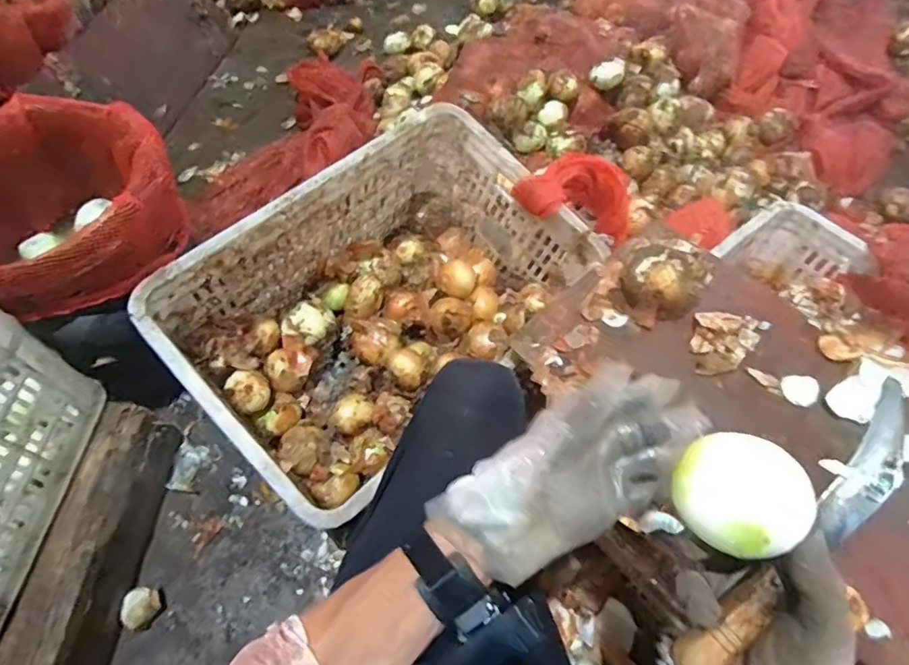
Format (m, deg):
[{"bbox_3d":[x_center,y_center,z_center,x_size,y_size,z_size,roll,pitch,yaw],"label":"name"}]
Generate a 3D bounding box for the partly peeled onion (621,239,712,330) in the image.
[{"bbox_3d":[0.248,-0.064,0.623,0.084,0.077,0.077,0,58,-1],"label":"partly peeled onion"}]

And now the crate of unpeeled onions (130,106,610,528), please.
[{"bbox_3d":[-0.099,-0.032,0.767,0.351,0.294,0.525,38,65,20],"label":"crate of unpeeled onions"}]

